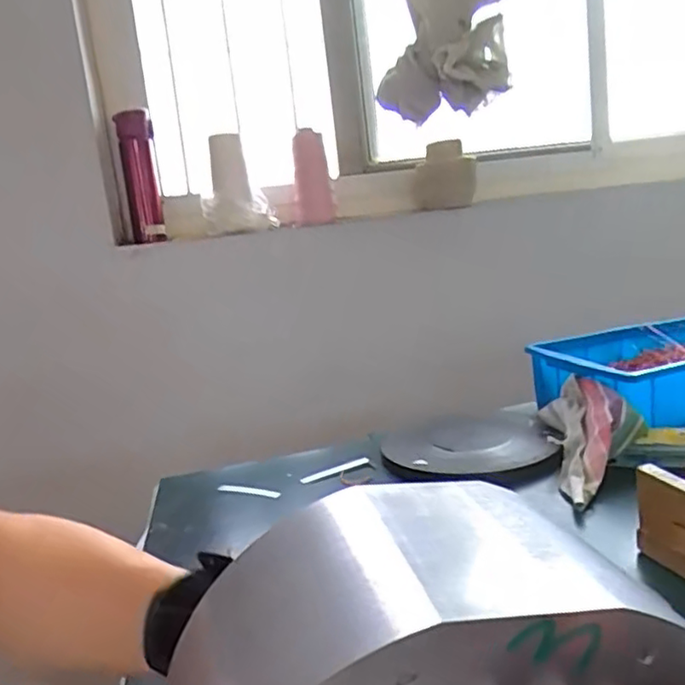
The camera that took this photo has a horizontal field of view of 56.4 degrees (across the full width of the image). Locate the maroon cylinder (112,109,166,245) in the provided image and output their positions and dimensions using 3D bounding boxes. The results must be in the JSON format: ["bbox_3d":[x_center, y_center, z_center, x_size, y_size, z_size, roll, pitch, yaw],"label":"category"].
[{"bbox_3d":[-0.335,-0.273,1.069,0.057,0.206,0.050,-11,11,-22],"label":"maroon cylinder"}]

